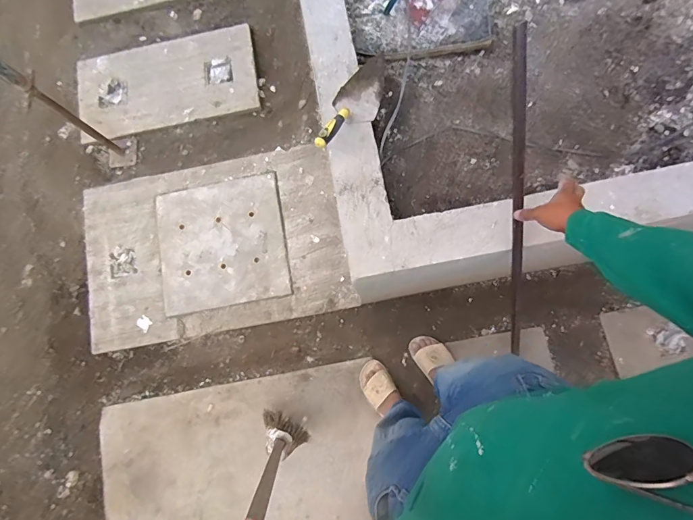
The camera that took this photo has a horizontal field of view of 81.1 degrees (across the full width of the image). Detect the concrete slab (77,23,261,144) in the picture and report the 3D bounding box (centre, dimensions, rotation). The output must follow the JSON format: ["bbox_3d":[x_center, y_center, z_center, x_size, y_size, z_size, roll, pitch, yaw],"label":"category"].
[{"bbox_3d":[-0.749,-0.738,1.691,0.747,0.039,0.389,-11,80,-1],"label":"concrete slab"}]

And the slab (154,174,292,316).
[{"bbox_3d":[-0.481,-0.066,1.573,0.482,0.045,0.482,-10,80,-1],"label":"slab"}]

